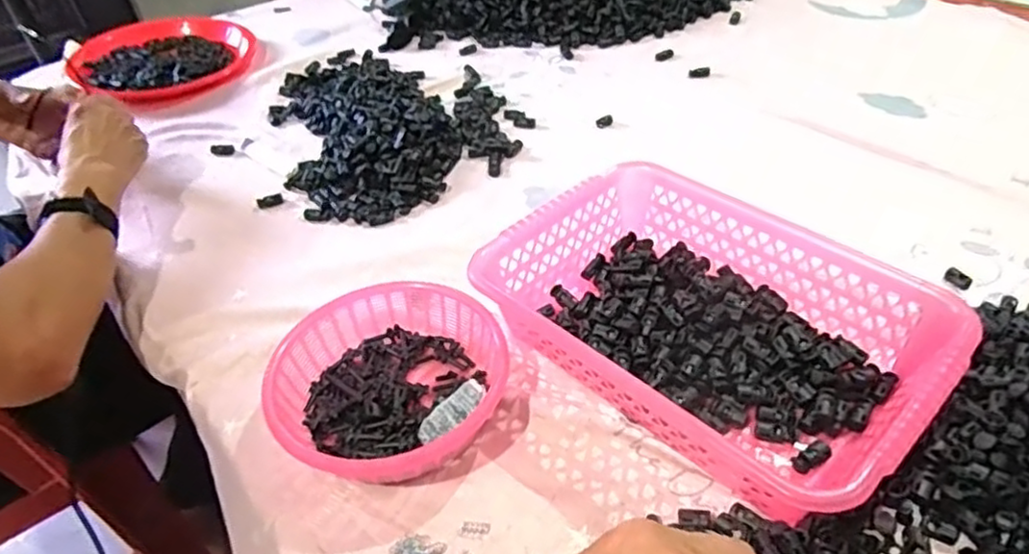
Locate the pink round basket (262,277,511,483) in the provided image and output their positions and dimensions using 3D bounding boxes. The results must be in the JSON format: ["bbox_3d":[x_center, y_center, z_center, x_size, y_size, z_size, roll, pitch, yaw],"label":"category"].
[{"bbox_3d":[-0.088,0.078,0.492,0.165,0.051,0.160,-3,43,3],"label":"pink round basket"}]

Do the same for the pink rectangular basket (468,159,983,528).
[{"bbox_3d":[0.143,0.034,0.500,0.199,0.080,0.304,-35,50,-28],"label":"pink rectangular basket"}]

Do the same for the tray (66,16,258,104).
[{"bbox_3d":[-0.515,-0.327,0.983,0.252,0.043,0.224,-30,48,-25],"label":"tray"}]

